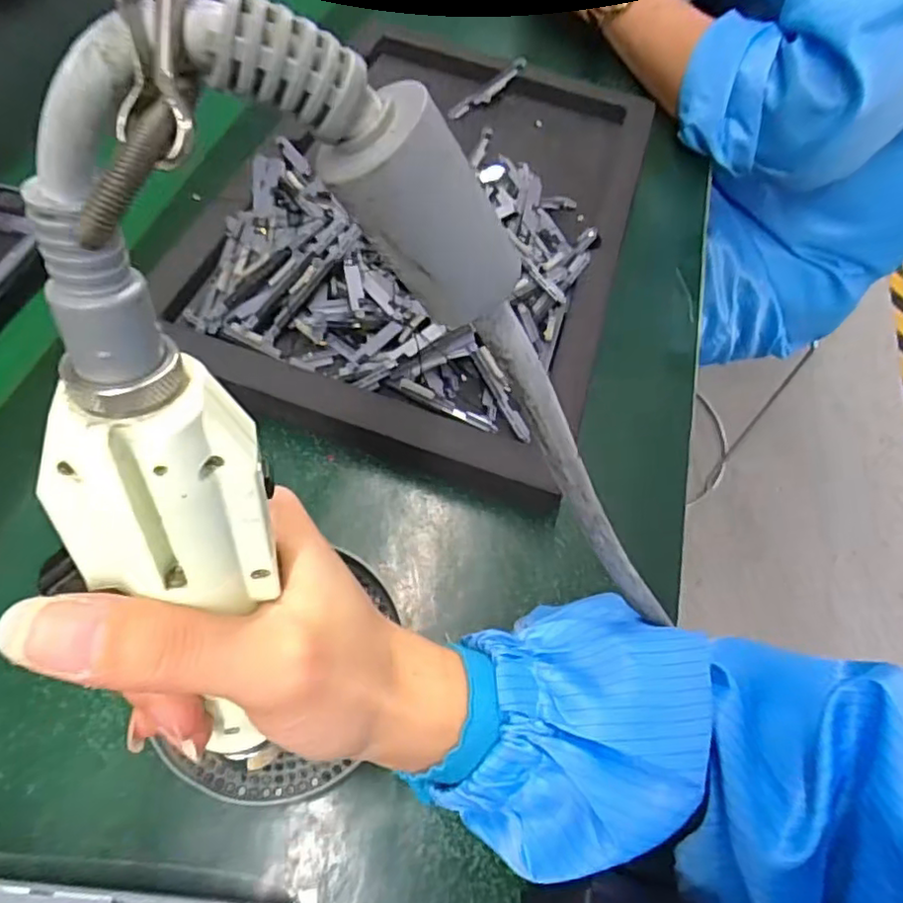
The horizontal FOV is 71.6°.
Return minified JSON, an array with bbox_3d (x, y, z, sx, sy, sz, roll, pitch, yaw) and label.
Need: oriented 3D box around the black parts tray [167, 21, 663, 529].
[{"bbox_3d":[0.003,-0.180,0.452,0.254,0.053,0.414,18,58,7],"label":"black parts tray"}]

